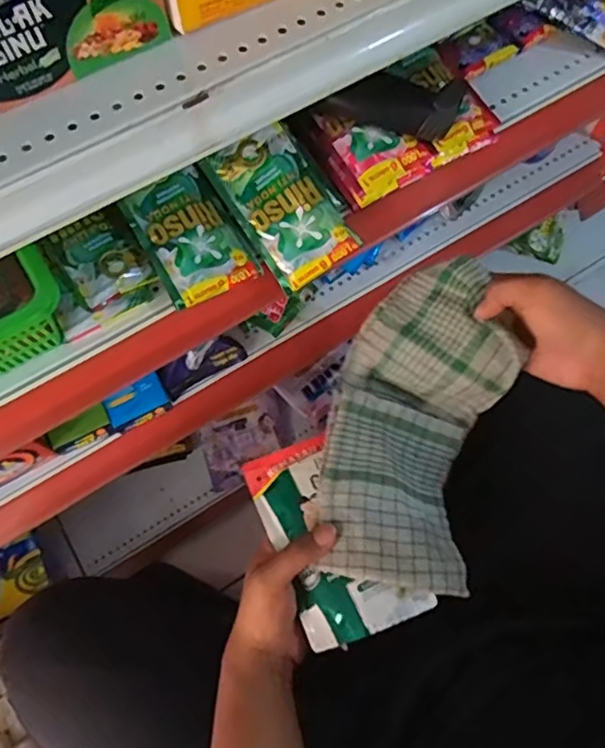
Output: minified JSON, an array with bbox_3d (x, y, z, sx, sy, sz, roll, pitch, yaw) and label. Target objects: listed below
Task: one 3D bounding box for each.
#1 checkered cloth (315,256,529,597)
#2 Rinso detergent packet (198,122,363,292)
[{"bbox_3d":[0.096,0.039,0.500,0.131,0.074,0.260,15,85,4],"label":"checkered cloth"},{"bbox_3d":[-0.014,-0.134,0.461,0.072,0.016,0.121,-36,94,3],"label":"Rinso detergent packet"}]

